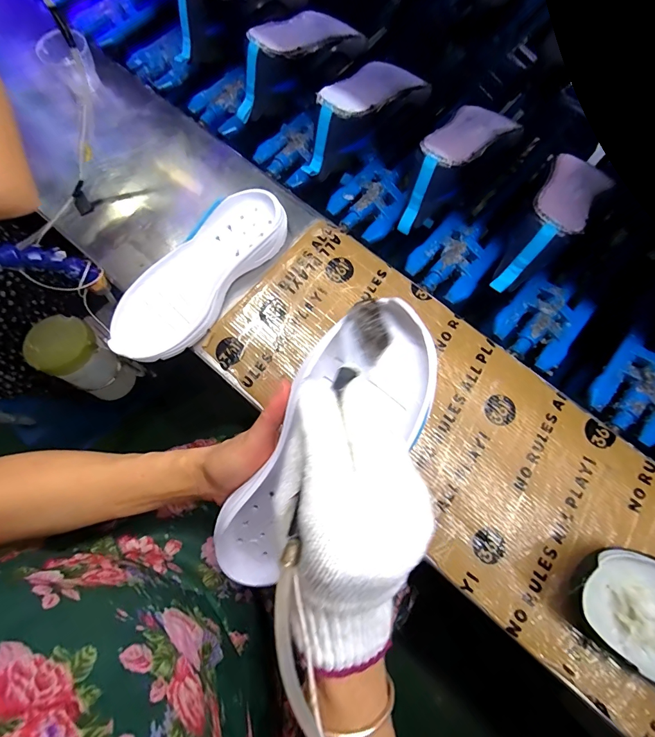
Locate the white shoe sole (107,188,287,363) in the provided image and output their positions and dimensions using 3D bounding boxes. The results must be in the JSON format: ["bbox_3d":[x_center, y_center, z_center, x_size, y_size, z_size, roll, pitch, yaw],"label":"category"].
[{"bbox_3d":[-0.146,-0.109,0.433,0.093,0.037,0.241,42,80,11],"label":"white shoe sole"}]

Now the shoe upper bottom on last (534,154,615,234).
[{"bbox_3d":[0.285,-0.206,0.432,0.069,0.007,0.165,37,60,10],"label":"shoe upper bottom on last"}]

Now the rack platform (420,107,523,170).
[{"bbox_3d":[0.179,-0.298,0.466,0.068,0.006,0.183,40,61,10],"label":"rack platform"}]

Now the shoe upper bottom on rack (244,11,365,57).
[{"bbox_3d":[-0.033,-0.466,0.512,0.079,0.015,0.187,39,61,10],"label":"shoe upper bottom on rack"}]

